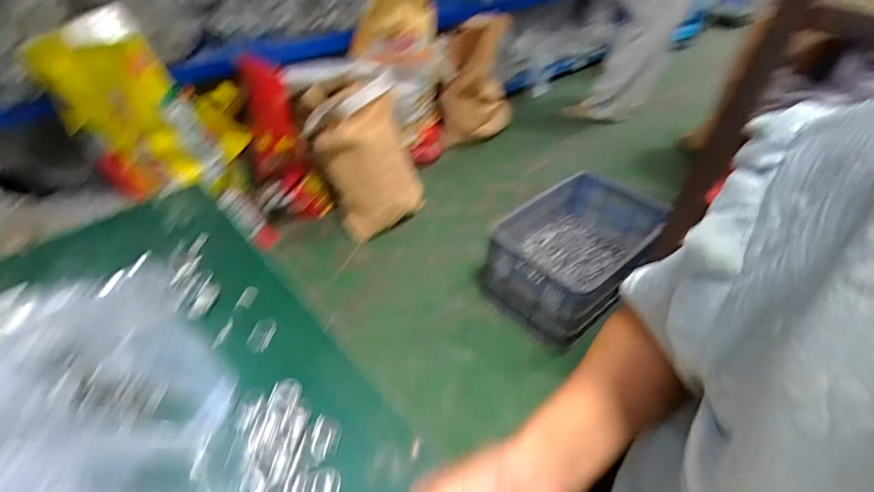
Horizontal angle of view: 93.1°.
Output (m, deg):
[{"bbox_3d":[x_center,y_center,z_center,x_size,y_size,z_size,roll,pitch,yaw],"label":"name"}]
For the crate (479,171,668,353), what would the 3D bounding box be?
[{"bbox_3d":[0.439,0.021,1.364,0.373,0.287,0.578,29,48,27],"label":"crate"}]

